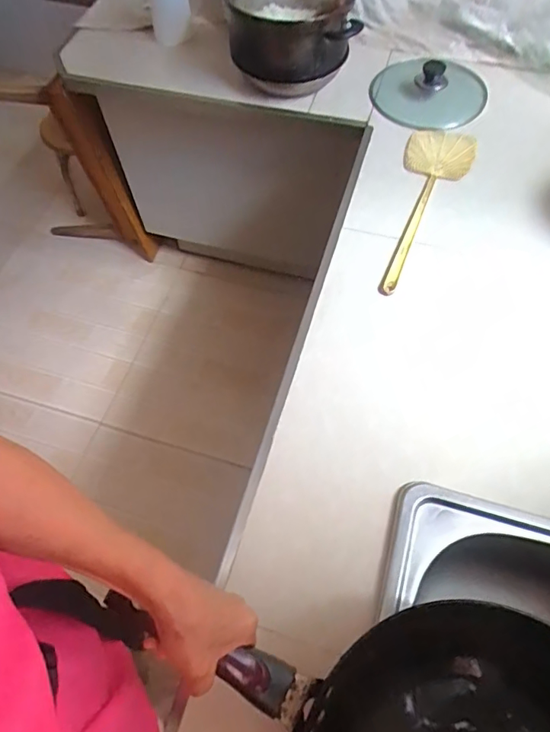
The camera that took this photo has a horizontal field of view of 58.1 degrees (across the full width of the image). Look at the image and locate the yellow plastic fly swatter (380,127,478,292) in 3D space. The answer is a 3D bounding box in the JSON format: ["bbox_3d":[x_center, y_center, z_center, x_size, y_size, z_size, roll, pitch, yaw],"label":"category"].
[{"bbox_3d":[0.245,-0.269,0.823,0.112,0.022,0.393,19,65,10],"label":"yellow plastic fly swatter"}]

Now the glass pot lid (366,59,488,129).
[{"bbox_3d":[0.295,-0.536,0.940,0.207,0.057,0.194,0,60,0],"label":"glass pot lid"}]

